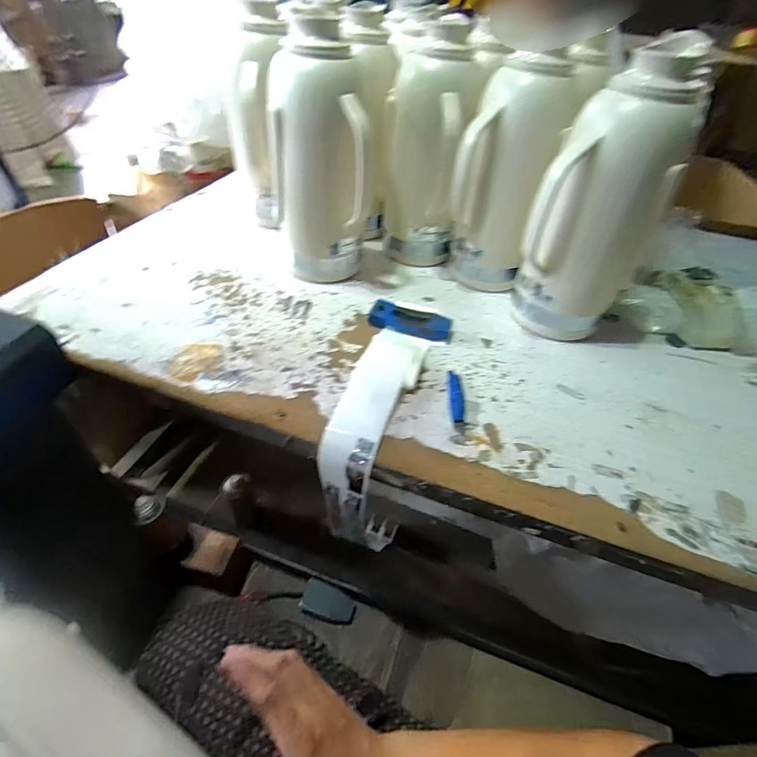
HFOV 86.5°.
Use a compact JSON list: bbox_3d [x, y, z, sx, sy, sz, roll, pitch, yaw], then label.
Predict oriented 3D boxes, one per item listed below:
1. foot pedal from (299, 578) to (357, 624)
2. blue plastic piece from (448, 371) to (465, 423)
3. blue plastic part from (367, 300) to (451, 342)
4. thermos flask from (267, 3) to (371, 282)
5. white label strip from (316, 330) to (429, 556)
[{"bbox_3d":[-0.105,0.479,0.858,0.112,0.037,0.061,15,46,9],"label":"foot pedal"},{"bbox_3d":[0.112,0.024,0.579,0.021,0.006,0.095,5,47,0],"label":"blue plastic piece"},{"bbox_3d":[0.055,-0.096,0.682,0.135,0.021,0.061,16,48,10],"label":"blue plastic part"},{"bbox_3d":[-0.097,-0.341,0.659,0.141,0.368,0.152,-8,48,-12],"label":"thermos flask"},{"bbox_3d":[-0.005,0.052,0.574,0.103,0.106,0.298,14,75,8],"label":"white label strip"}]

